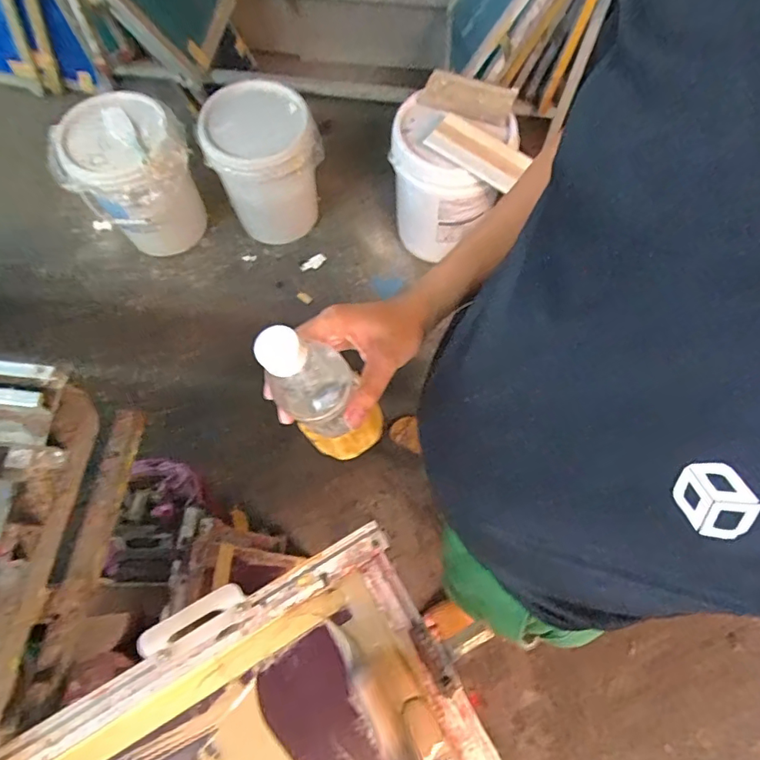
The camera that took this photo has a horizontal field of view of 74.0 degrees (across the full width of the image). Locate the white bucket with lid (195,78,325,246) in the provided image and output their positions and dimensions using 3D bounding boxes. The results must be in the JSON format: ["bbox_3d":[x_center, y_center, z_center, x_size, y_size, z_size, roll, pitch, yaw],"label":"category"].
[{"bbox_3d":[-0.319,-0.617,1.505,0.270,0.394,0.296,31,70,15],"label":"white bucket with lid"}]

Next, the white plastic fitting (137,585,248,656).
[{"bbox_3d":[-0.213,0.282,0.585,0.119,0.039,0.037,-29,67,-11],"label":"white plastic fitting"}]

